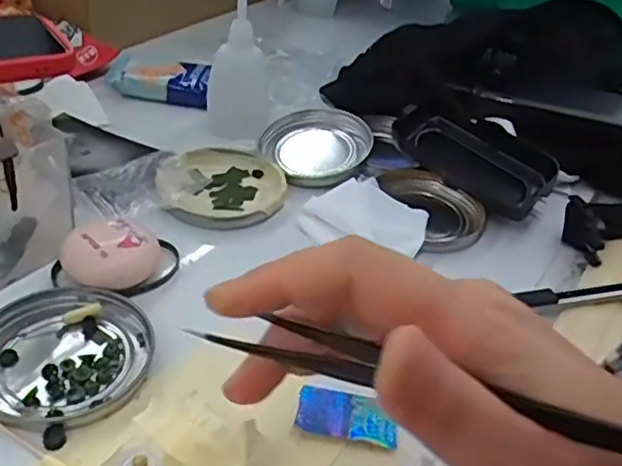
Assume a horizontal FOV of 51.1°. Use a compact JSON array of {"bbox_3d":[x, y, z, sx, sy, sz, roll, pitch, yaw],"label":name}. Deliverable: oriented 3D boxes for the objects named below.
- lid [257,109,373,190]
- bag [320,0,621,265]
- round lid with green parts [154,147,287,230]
[{"bbox_3d":[0.002,-0.065,0.460,0.073,0.016,0.074,5,38,-4],"label":"lid"},{"bbox_3d":[0.184,-0.124,0.520,0.250,0.075,0.290,-25,48,-35],"label":"bag"},{"bbox_3d":[-0.058,-0.031,0.420,0.079,0.012,0.078,5,38,-4],"label":"round lid with green parts"}]

